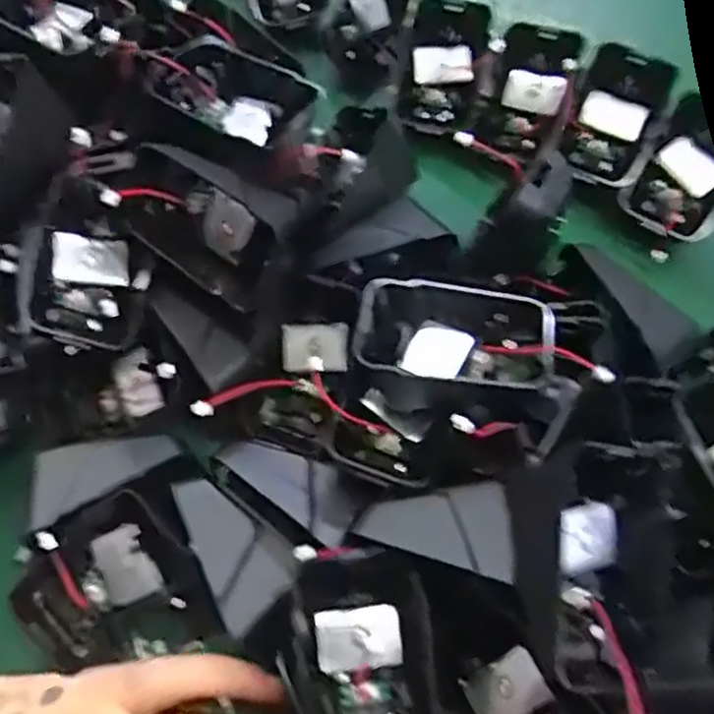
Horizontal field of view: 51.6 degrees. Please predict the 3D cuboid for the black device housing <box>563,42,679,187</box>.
[{"bbox_3d":[0.129,-0.121,0.372,0.043,0.021,0.065,24,107,18],"label":"black device housing"}]

